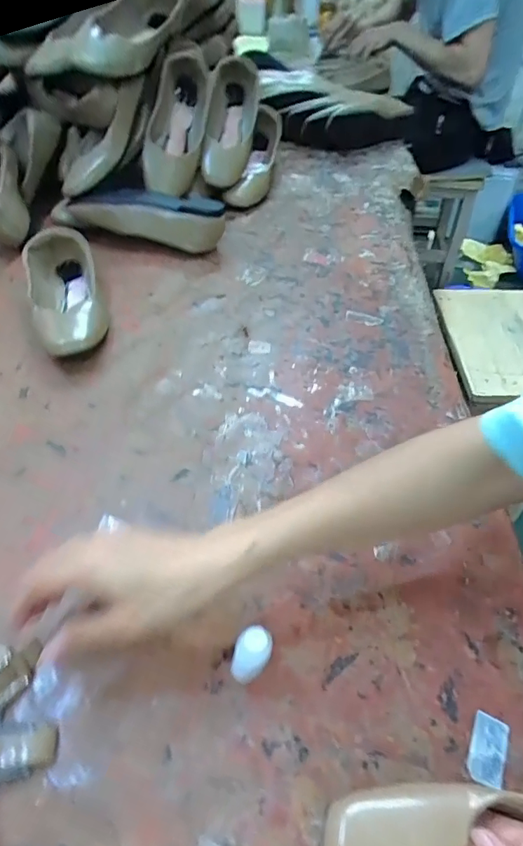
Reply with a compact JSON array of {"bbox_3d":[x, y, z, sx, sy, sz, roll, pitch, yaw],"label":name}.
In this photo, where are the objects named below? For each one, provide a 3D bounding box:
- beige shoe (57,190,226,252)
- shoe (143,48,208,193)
[{"bbox_3d":[-0.189,-0.315,0.729,0.263,0.071,0.049,10,49,9],"label":"beige shoe"},{"bbox_3d":[-0.139,-0.493,0.779,0.080,0.100,0.245,7,80,6],"label":"shoe"}]

